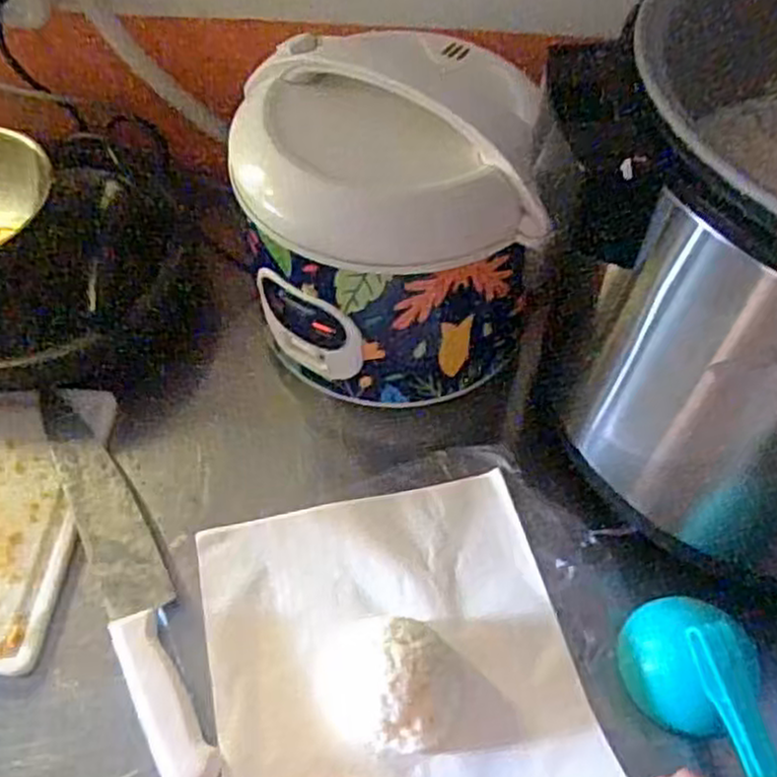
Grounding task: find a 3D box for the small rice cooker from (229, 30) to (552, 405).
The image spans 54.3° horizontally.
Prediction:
[{"bbox_3d":[-0.006,-0.130,0.600,0.211,0.202,0.198,-8,54,-6],"label":"small rice cooker"}]

